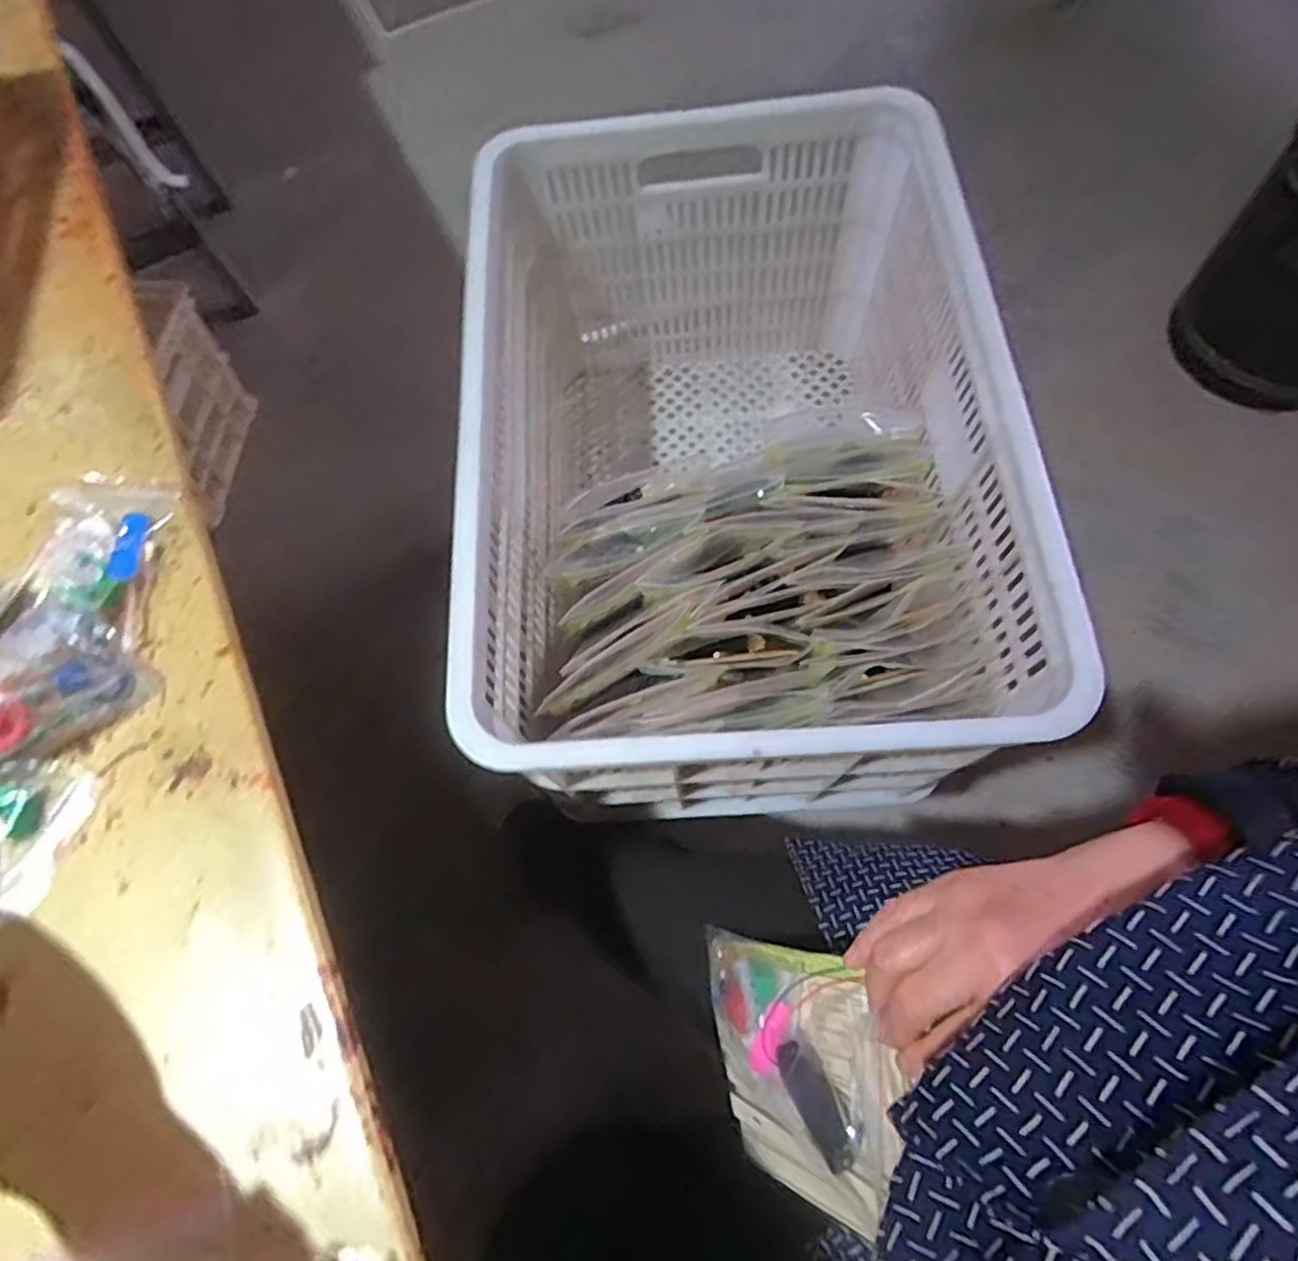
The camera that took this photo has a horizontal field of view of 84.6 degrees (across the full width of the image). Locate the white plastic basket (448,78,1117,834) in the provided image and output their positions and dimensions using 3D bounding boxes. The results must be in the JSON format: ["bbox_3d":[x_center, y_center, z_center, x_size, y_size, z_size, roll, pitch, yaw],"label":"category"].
[{"bbox_3d":[0.062,-0.150,0.692,0.421,0.341,0.607,-4,70,2],"label":"white plastic basket"}]

